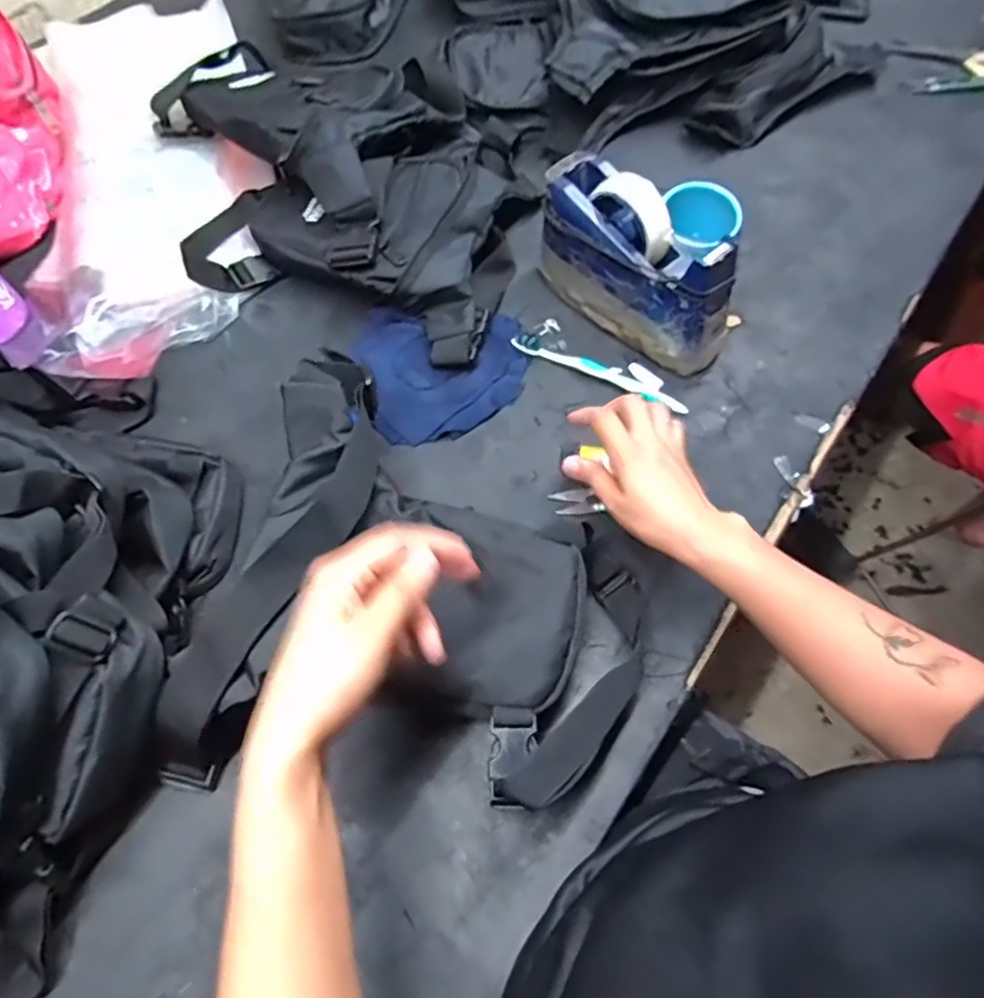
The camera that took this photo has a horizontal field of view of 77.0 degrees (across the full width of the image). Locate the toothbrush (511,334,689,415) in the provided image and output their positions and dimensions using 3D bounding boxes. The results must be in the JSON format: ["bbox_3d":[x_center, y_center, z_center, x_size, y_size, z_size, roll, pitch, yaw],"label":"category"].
[{"bbox_3d":[0.101,-0.120,0.590,0.177,0.015,0.021,28,67,16],"label":"toothbrush"}]

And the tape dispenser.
[{"bbox_3d":[0.132,-0.220,0.580,0.069,0.121,0.207,-41,68,-17],"label":"tape dispenser"}]

